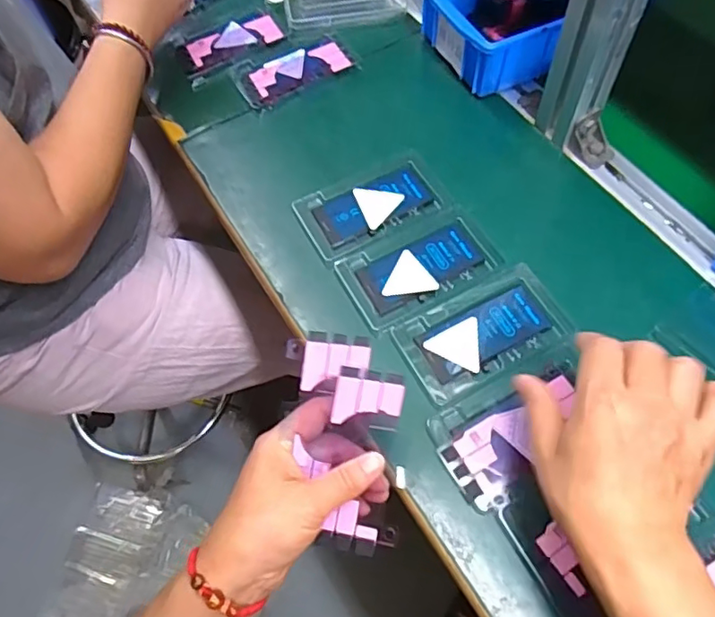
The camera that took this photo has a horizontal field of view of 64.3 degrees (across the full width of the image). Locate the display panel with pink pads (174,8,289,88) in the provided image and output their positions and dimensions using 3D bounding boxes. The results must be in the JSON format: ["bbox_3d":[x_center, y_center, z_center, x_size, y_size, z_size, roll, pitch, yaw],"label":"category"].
[{"bbox_3d":[-0.140,-0.286,0.615,0.115,0.004,0.064,-31,65,-12],"label":"display panel with pink pads"}]

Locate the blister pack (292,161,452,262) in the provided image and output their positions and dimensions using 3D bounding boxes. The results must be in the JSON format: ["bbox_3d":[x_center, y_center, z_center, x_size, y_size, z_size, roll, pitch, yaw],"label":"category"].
[{"bbox_3d":[0.012,-0.088,0.502,0.121,0.004,0.068,-23,63,-8],"label":"blister pack"}]

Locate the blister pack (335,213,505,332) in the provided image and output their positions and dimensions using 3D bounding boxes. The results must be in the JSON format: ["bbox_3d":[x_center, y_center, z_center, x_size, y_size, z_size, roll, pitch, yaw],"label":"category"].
[{"bbox_3d":[0.053,-0.034,0.471,0.125,0.006,0.069,-25,64,-9],"label":"blister pack"}]

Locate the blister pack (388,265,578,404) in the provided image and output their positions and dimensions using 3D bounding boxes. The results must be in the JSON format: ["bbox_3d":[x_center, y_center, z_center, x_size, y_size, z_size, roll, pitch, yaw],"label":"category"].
[{"bbox_3d":[0.102,0.021,0.440,0.130,0.006,0.084,-27,64,-10],"label":"blister pack"}]

